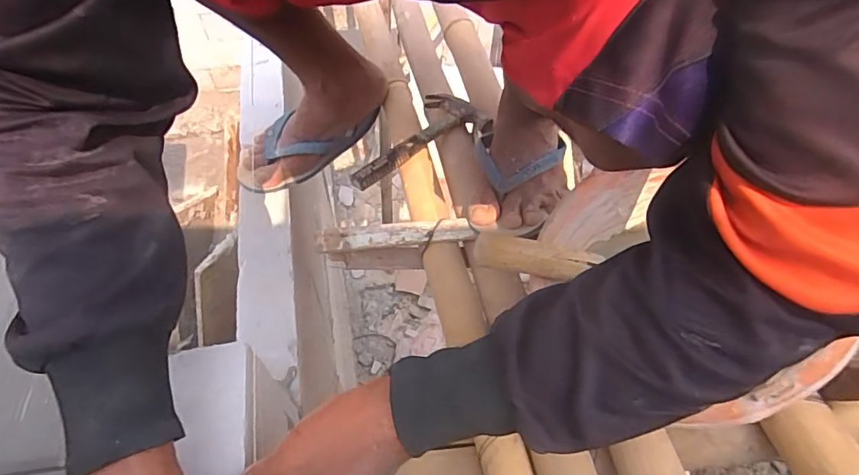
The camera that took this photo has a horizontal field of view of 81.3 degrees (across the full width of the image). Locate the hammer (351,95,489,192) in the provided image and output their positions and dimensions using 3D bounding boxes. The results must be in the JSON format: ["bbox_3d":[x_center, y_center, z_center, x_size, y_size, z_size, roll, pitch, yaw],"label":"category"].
[{"bbox_3d":[-0.025,-0.140,0.697,0.219,0.025,0.096,-27,59,-19],"label":"hammer"}]

